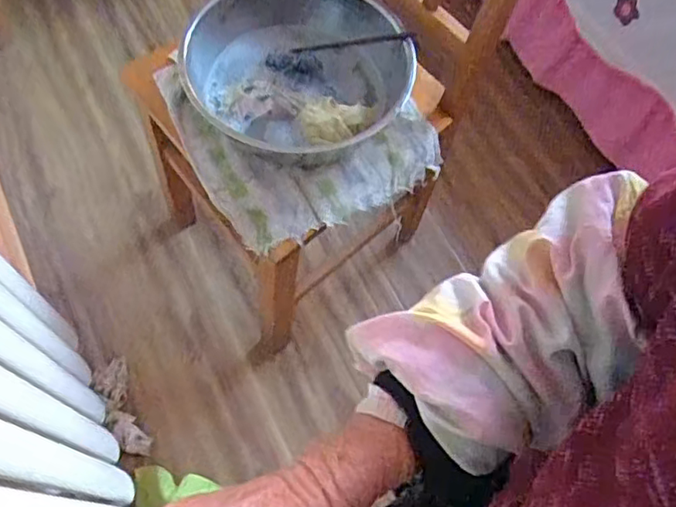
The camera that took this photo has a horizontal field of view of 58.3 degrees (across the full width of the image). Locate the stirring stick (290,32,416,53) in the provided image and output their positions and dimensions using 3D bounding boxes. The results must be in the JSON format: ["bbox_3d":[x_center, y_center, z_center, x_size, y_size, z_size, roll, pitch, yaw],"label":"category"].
[{"bbox_3d":[0.017,-0.295,0.850,0.183,0.010,0.011,4,61,29],"label":"stirring stick"}]

